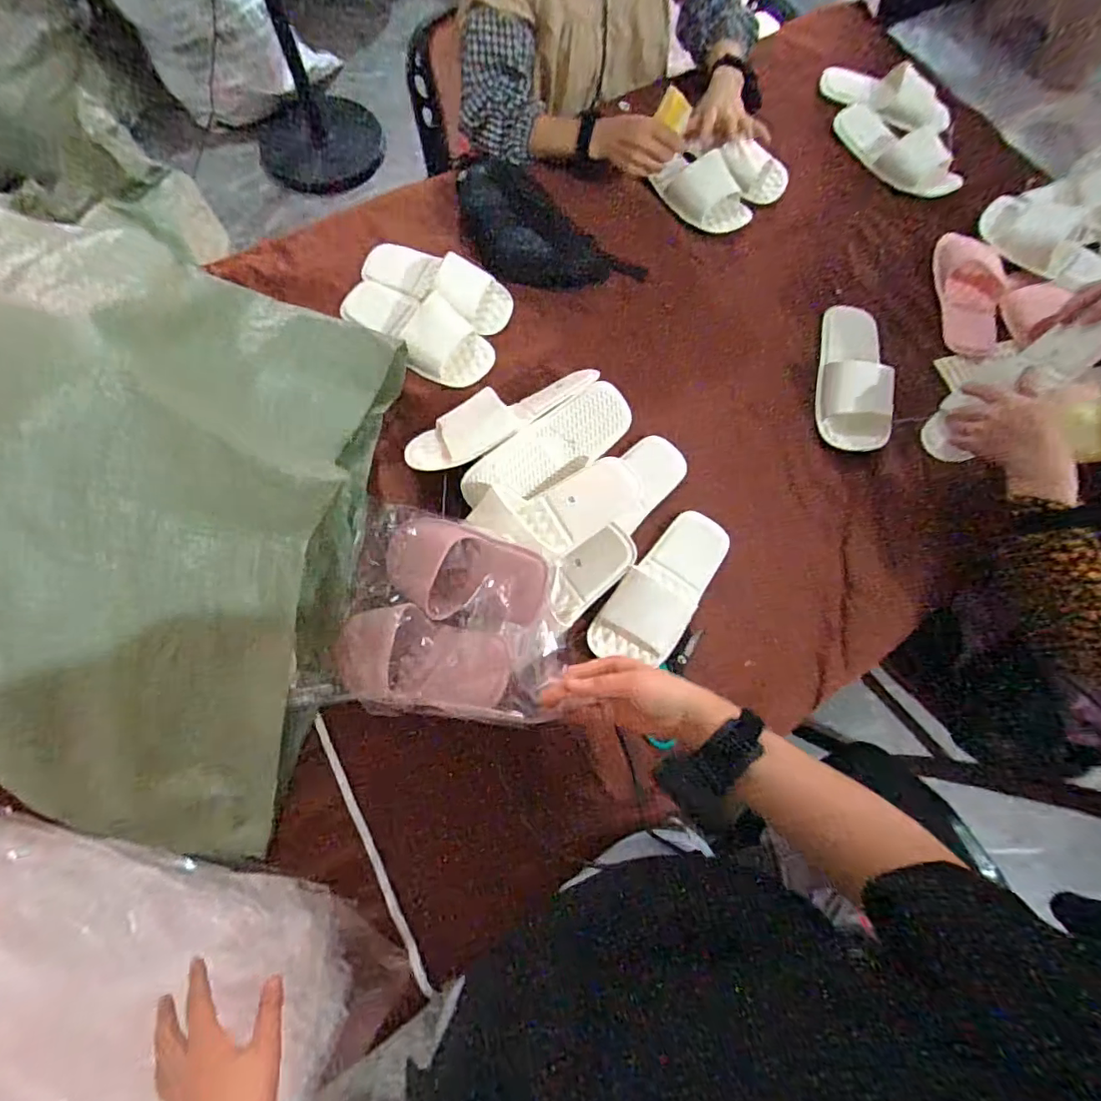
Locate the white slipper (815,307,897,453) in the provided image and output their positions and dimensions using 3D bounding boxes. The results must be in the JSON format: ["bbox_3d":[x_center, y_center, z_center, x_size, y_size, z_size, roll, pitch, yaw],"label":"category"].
[{"bbox_3d":[0.432,-0.251,0.765,0.090,0.073,0.248,9,72,1],"label":"white slipper"}]

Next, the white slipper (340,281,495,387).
[{"bbox_3d":[-0.196,-0.317,0.772,0.250,0.058,0.099,36,74,9],"label":"white slipper"}]

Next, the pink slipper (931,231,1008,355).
[{"bbox_3d":[0.647,-0.397,0.850,0.088,0.054,0.209,-4,85,-4],"label":"pink slipper"}]

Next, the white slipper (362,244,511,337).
[{"bbox_3d":[-0.171,-0.392,0.798,0.241,0.063,0.103,21,73,4],"label":"white slipper"}]

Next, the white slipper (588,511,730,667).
[{"bbox_3d":[0.141,0.046,0.674,0.096,0.038,0.219,35,74,8],"label":"white slipper"}]

